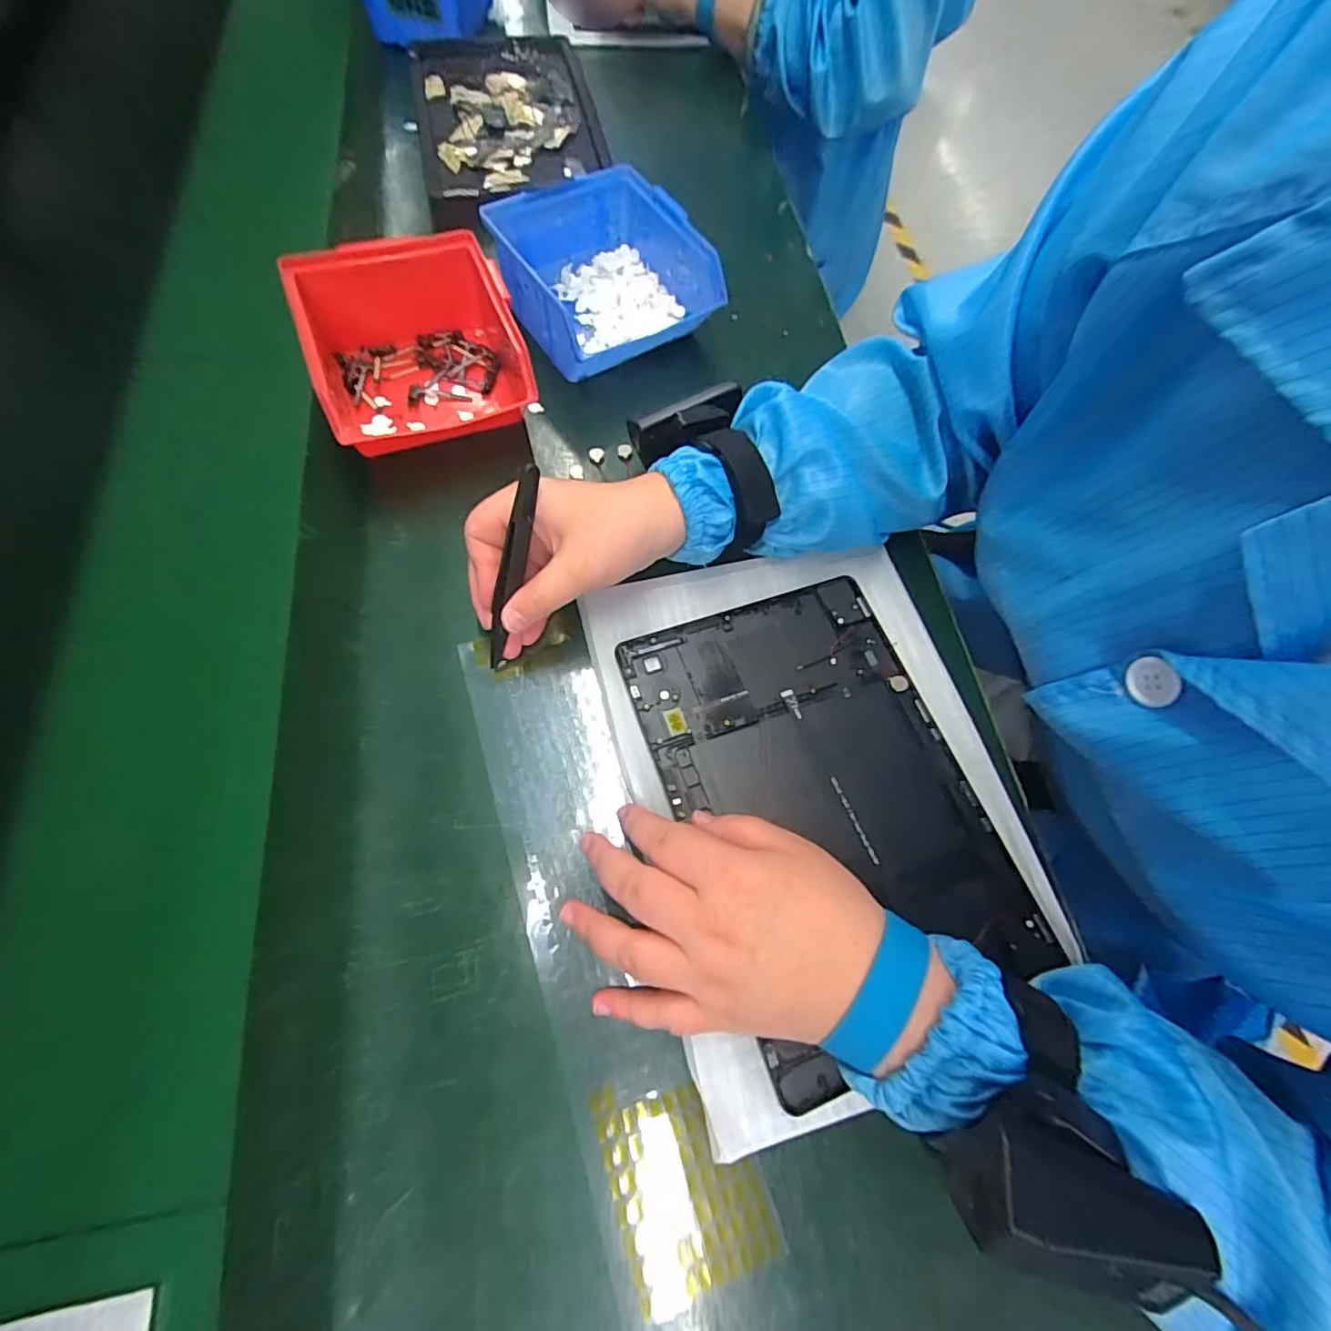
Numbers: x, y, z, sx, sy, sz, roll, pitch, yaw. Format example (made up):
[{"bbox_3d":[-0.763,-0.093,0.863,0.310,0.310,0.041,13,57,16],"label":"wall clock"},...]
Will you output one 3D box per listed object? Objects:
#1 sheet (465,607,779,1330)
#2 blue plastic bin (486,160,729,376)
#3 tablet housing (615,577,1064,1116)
[{"bbox_3d":[-0.036,0.115,0.291,0.070,0.010,0.303,-17,69,-9],"label":"sheet"},{"bbox_3d":[-0.046,-0.279,0.427,0.127,0.063,0.129,-24,70,-13],"label":"blue plastic bin"},{"bbox_3d":[0.083,0.068,0.316,0.154,0.009,0.231,-18,69,-10],"label":"tablet housing"}]

